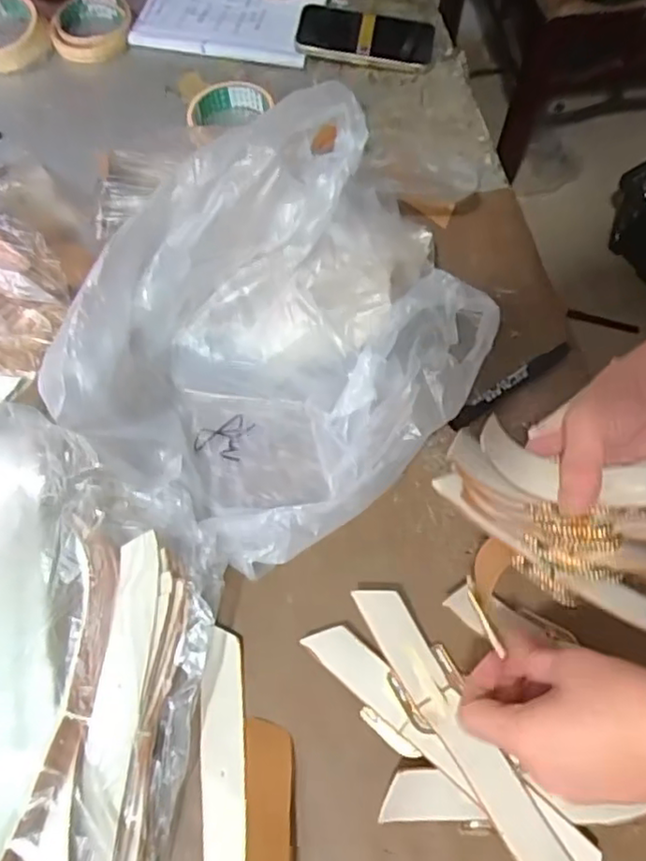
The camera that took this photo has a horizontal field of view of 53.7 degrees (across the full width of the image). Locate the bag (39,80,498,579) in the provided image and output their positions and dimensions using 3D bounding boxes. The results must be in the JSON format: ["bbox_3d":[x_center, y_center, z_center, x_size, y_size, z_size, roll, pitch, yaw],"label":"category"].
[{"bbox_3d":[-0.028,-0.074,0.495,0.256,0.139,0.339,39,71,16],"label":"bag"}]

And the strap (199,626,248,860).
[{"bbox_3d":[-0.066,0.242,0.413,0.032,0.022,0.214,-3,66,-2],"label":"strap"}]

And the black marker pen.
[{"bbox_3d":[0.163,-0.040,0.546,0.132,0.018,0.016,-32,70,-14],"label":"black marker pen"}]

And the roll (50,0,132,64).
[{"bbox_3d":[-0.269,-0.460,0.729,0.086,0.024,0.107,1,65,0],"label":"roll"}]

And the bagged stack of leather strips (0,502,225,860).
[{"bbox_3d":[-0.138,0.201,0.409,0.111,0.064,0.296,5,66,1],"label":"bagged stack of leather strips"}]

